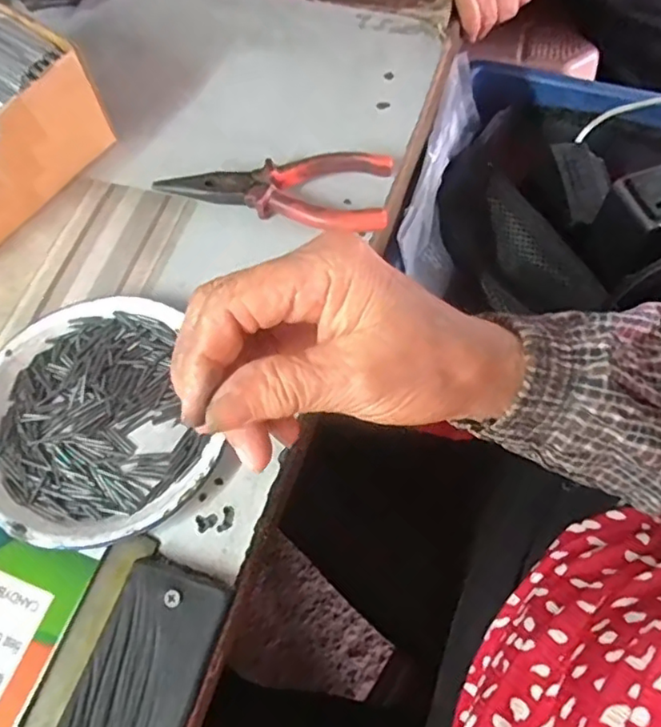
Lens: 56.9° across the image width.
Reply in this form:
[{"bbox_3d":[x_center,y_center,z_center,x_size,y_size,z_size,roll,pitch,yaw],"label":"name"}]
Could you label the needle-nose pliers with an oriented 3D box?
[{"bbox_3d":[-0.034,-0.109,0.383,0.141,0.019,0.050,7,63,7],"label":"needle-nose pliers"}]

